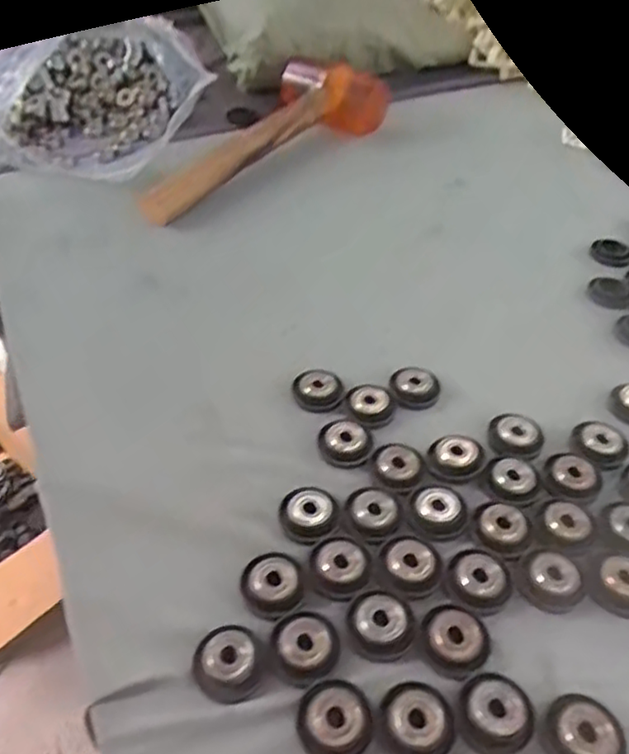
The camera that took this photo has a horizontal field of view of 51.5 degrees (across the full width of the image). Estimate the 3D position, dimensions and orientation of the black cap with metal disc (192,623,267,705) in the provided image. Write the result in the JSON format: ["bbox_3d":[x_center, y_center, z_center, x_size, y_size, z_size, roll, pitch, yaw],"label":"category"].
[{"bbox_3d":[-0.037,0.125,0.286,0.031,0.008,0.031,1,44,-1],"label":"black cap with metal disc"}]

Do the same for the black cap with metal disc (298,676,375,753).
[{"bbox_3d":[0.009,0.141,0.269,0.029,0.010,0.030,1,44,-1],"label":"black cap with metal disc"}]

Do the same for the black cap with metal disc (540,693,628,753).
[{"bbox_3d":[0.110,0.147,0.267,0.028,0.011,0.030,1,44,-1],"label":"black cap with metal disc"}]

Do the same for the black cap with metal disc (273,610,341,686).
[{"bbox_3d":[-0.003,0.119,0.291,0.028,0.006,0.032,-10,45,-13],"label":"black cap with metal disc"}]

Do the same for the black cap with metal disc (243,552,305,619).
[{"bbox_3d":[-0.019,0.098,0.313,0.029,0.006,0.031,1,44,-1],"label":"black cap with metal disc"}]

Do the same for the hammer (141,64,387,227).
[{"bbox_3d":[-0.031,-0.216,0.599,0.113,0.049,0.286,19,46,17],"label":"hammer"}]

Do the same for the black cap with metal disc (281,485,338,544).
[{"bbox_3d":[-0.003,0.070,0.341,0.030,0.007,0.029,1,44,-1],"label":"black cap with metal disc"}]

